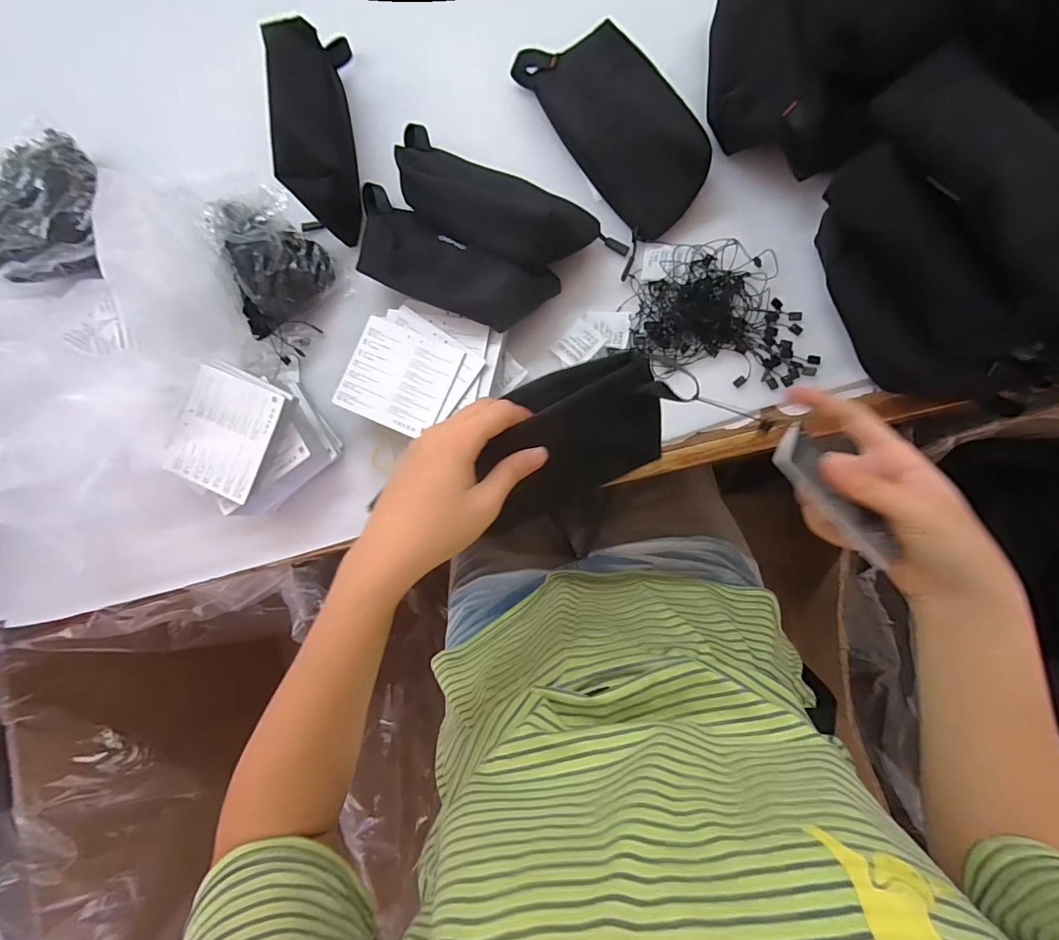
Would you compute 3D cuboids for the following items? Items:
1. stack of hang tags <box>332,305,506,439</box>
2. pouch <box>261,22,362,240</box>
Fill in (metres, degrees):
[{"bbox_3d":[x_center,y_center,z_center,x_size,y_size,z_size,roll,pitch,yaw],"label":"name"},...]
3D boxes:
[{"bbox_3d":[-0.098,-0.091,0.421,0.128,0.023,0.115,22,89,10],"label":"stack of hang tags"},{"bbox_3d":[-0.205,-0.326,0.434,0.052,0.076,0.193,-6,85,8],"label":"pouch"}]

